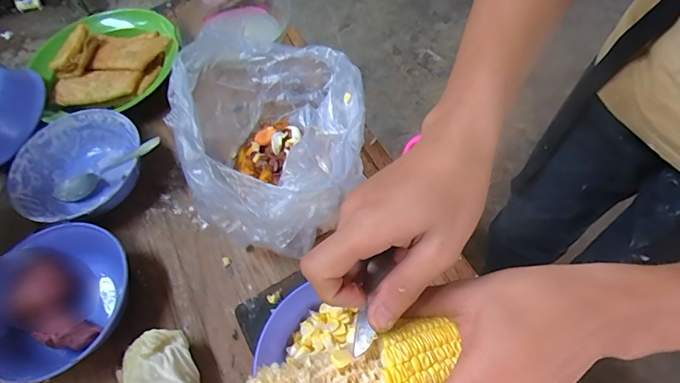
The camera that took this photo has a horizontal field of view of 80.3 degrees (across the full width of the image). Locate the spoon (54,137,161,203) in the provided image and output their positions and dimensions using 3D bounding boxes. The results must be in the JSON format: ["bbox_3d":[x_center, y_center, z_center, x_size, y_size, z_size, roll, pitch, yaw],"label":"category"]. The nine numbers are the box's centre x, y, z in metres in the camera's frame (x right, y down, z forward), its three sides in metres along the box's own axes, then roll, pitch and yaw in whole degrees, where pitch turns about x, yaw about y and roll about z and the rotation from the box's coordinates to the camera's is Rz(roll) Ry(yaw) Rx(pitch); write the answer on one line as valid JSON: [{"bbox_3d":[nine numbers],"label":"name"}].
[{"bbox_3d":[-0.268,-0.026,0.466,0.165,0.017,0.031,-23,58,21],"label":"spoon"}]

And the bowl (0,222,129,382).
[{"bbox_3d":[-0.277,0.107,0.395,0.120,0.046,0.144,-11,61,-3],"label":"bowl"}]

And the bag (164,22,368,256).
[{"bbox_3d":[-0.063,-0.059,0.422,0.188,0.131,0.267,-17,61,-7],"label":"bag"}]

